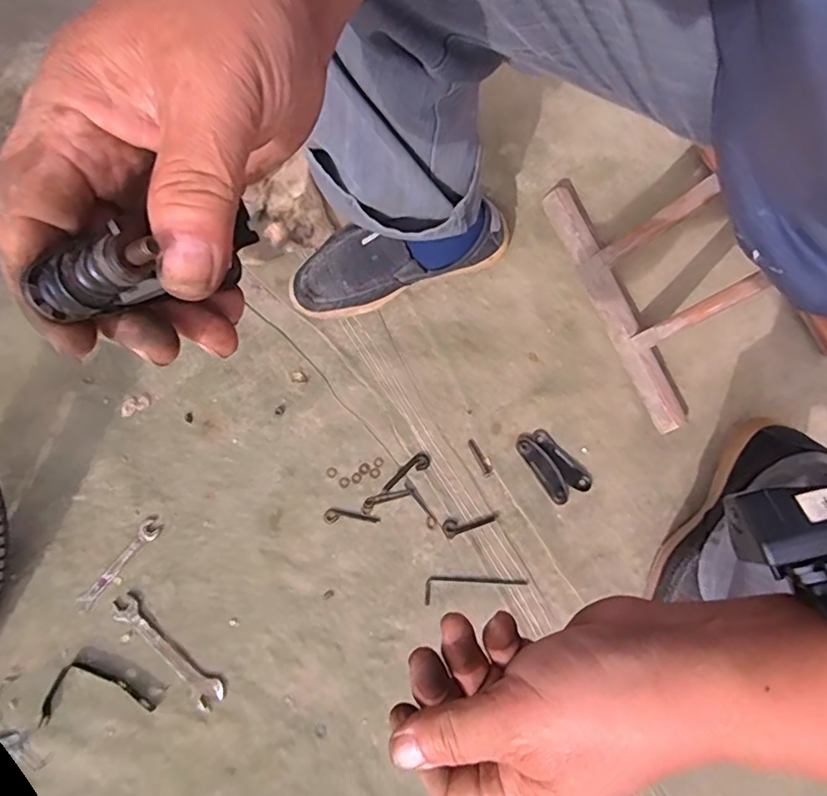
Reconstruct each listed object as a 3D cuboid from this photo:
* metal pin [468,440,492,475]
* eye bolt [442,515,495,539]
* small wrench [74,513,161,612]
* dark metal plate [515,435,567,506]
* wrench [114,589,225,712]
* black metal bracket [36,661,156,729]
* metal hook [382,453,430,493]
[{"bbox_3d":[0.077,0.069,0.673,0.010,0.004,0.045,-28,79,-6],"label":"metal pin"},{"bbox_3d":[0.062,0.141,0.654,0.059,0.004,0.020,-21,78,-4],"label":"eye bolt"},{"bbox_3d":[-0.322,0.180,0.628,0.022,0.004,0.114,38,79,8],"label":"small wrench"},{"bbox_3d":[0.152,0.082,0.668,0.029,0.007,0.086,-33,79,-8],"label":"dark metal plate"},{"bbox_3d":[-0.261,0.268,0.606,0.150,0.009,0.030,41,80,9],"label":"wrench"},{"bbox_3d":[-0.328,0.302,0.592,0.112,0.006,0.055,-7,78,-1],"label":"black metal bracket"},{"bbox_3d":[-0.010,0.087,0.666,0.064,0.004,0.019,-34,79,-7],"label":"metal hook"}]

